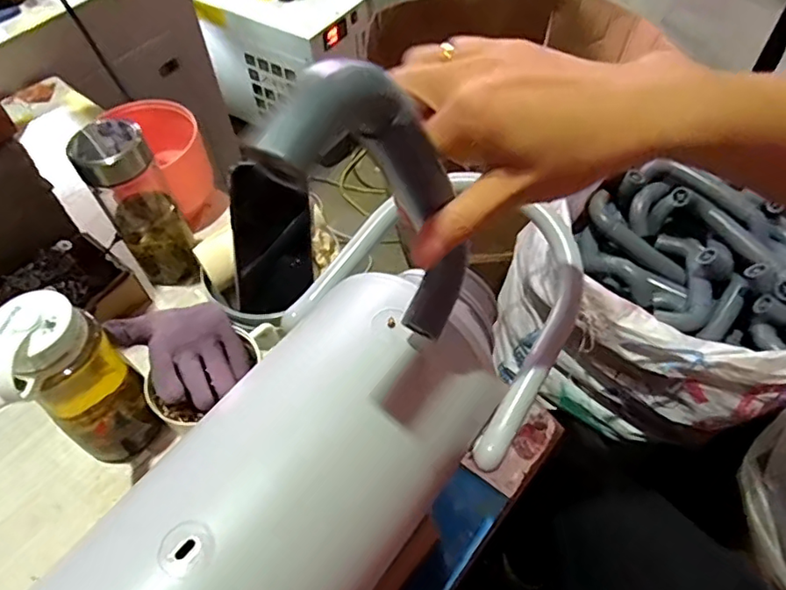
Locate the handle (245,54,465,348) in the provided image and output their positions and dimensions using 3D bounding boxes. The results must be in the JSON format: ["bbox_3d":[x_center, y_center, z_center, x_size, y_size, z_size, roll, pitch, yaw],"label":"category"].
[{"bbox_3d":[0.000,-0.035,0.282,0.065,0.174,0.026,-22,54,9],"label":"handle"}]

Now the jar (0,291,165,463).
[{"bbox_3d":[-0.278,0.078,0.511,0.077,0.183,0.078,-1,54,1],"label":"jar"}]

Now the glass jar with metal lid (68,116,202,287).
[{"bbox_3d":[-0.279,-0.099,0.638,0.070,0.199,0.068,-1,54,1],"label":"glass jar with metal lid"}]

